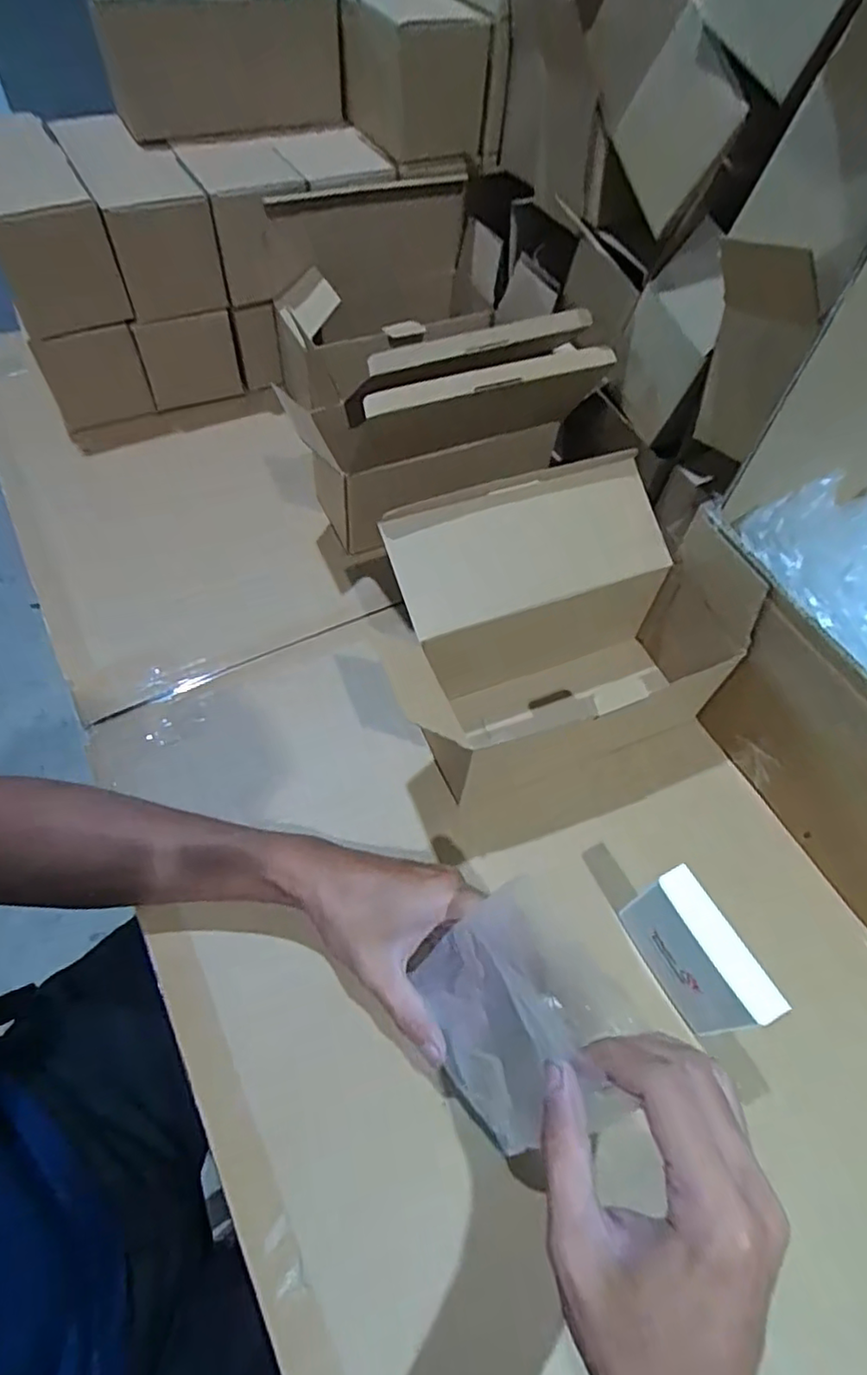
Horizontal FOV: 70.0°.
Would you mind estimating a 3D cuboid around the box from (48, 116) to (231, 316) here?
[{"bbox_3d":[-0.287,-0.465,0.609,0.092,0.095,0.212,-22,61,-21],"label":"box"}]

